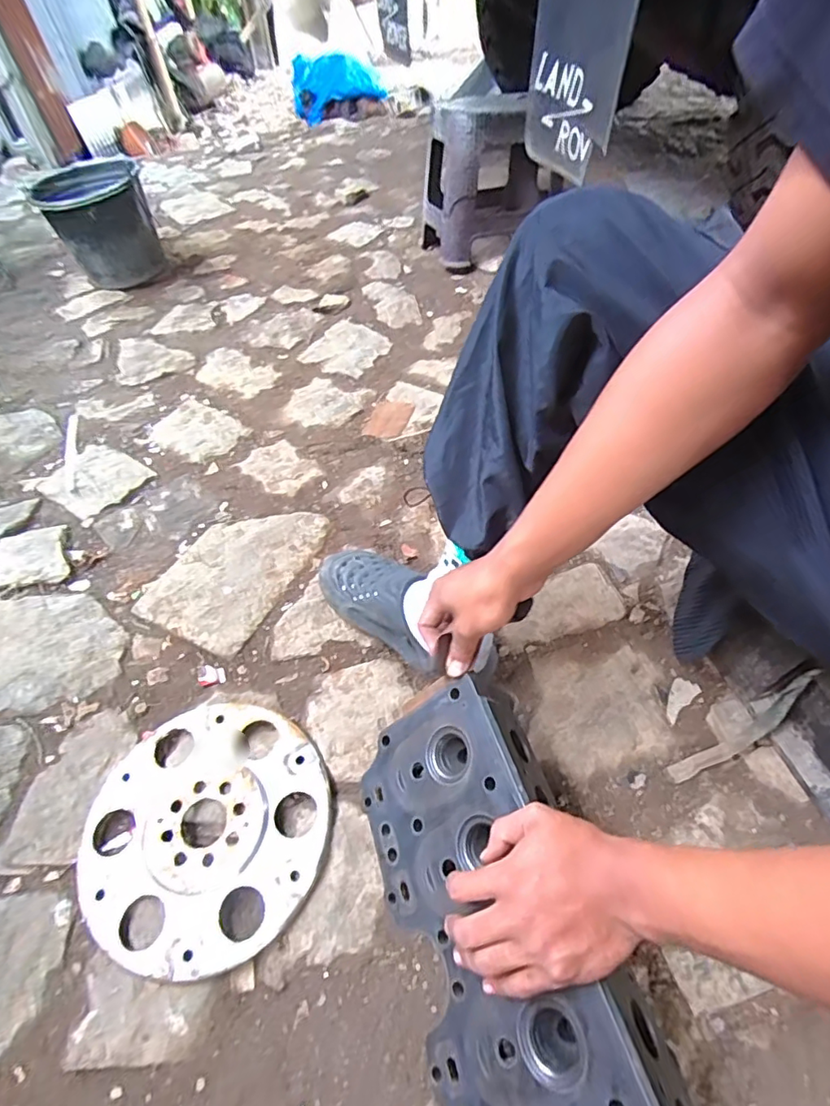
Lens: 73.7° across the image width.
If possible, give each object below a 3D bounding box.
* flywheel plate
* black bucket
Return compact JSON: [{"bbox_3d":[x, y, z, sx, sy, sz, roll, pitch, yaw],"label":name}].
[{"bbox_3d":[-0.229,0.298,0.609,0.257,0.024,0.265,0,52,0],"label":"flywheel plate"},{"bbox_3d":[-0.739,-0.767,1.330,0.220,0.253,0.252,-20,55,-15],"label":"black bucket"}]

